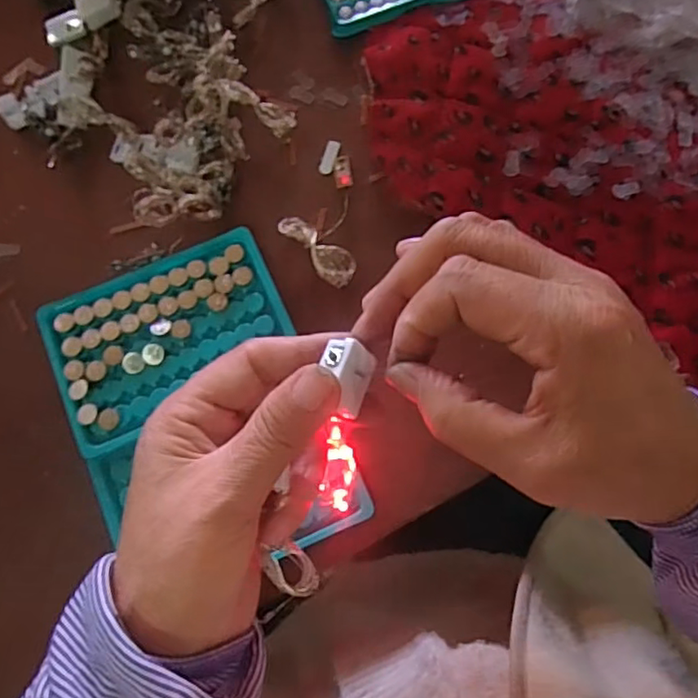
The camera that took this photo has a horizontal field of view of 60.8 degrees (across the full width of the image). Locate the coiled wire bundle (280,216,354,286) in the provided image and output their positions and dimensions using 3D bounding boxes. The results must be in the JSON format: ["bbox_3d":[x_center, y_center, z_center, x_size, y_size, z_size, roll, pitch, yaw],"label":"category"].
[{"bbox_3d":[-0.018,-0.062,0.362,0.022,0.005,0.059,-40,77,-9],"label":"coiled wire bundle"}]

